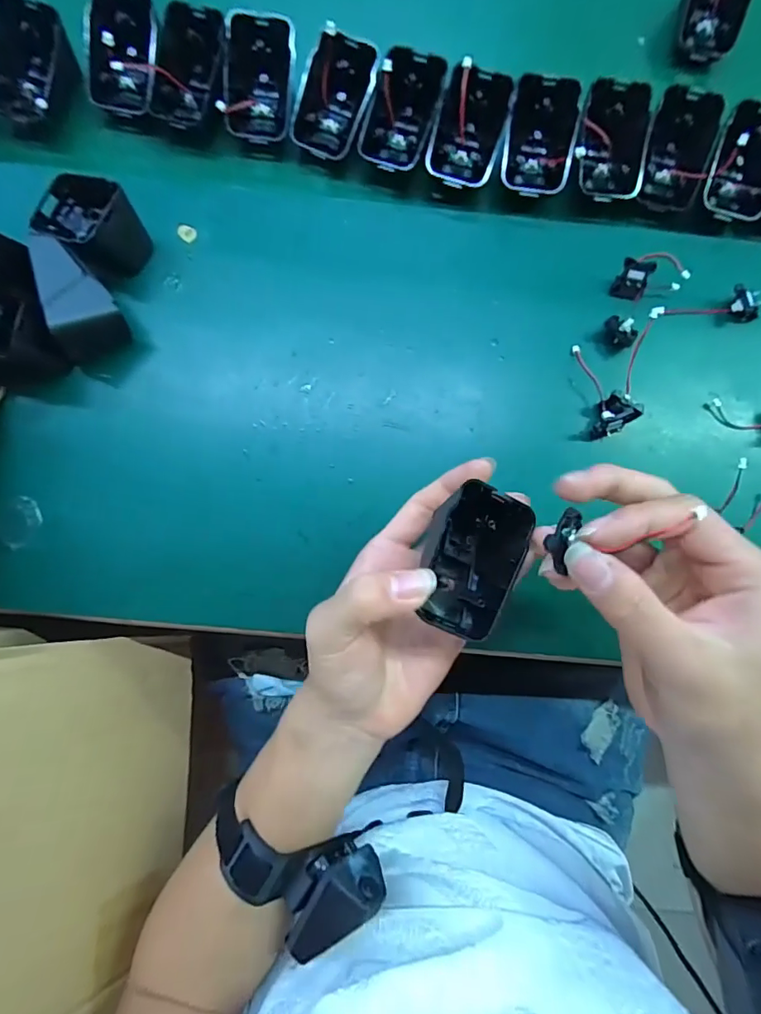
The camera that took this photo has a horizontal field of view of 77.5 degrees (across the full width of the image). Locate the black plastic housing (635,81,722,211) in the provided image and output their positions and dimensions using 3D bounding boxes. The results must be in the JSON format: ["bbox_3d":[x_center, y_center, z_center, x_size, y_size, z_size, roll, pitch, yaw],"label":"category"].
[{"bbox_3d":[0.204,-0.246,0.331,0.044,0.021,0.070,8,112,-2],"label":"black plastic housing"}]

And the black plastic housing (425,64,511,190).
[{"bbox_3d":[0.062,-0.257,0.327,0.045,0.027,0.069,17,101,5],"label":"black plastic housing"}]

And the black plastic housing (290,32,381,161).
[{"bbox_3d":[-0.032,-0.278,0.323,0.043,0.015,0.069,21,114,-10],"label":"black plastic housing"}]

